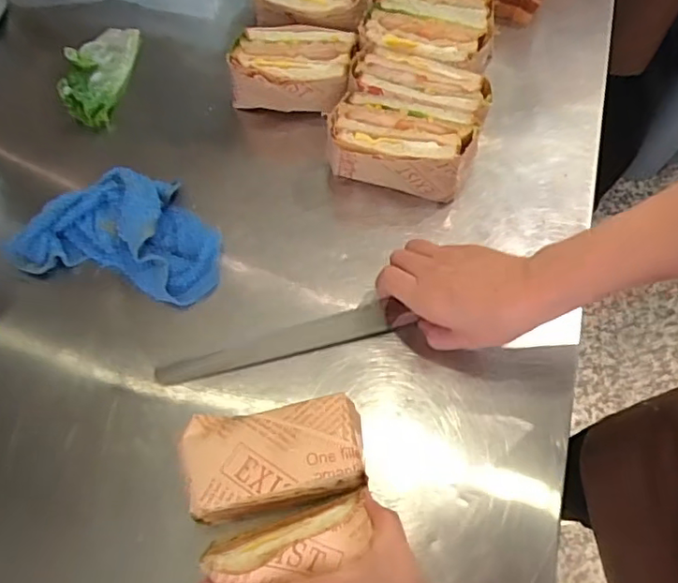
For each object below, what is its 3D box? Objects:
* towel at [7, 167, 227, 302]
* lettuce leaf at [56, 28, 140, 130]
[{"bbox_3d":[-0.200,-0.060,0.529,0.195,0.036,0.115,12,64,8],"label":"towel"},{"bbox_3d":[-0.275,-0.252,0.642,0.076,0.031,0.152,3,64,3],"label":"lettuce leaf"}]

